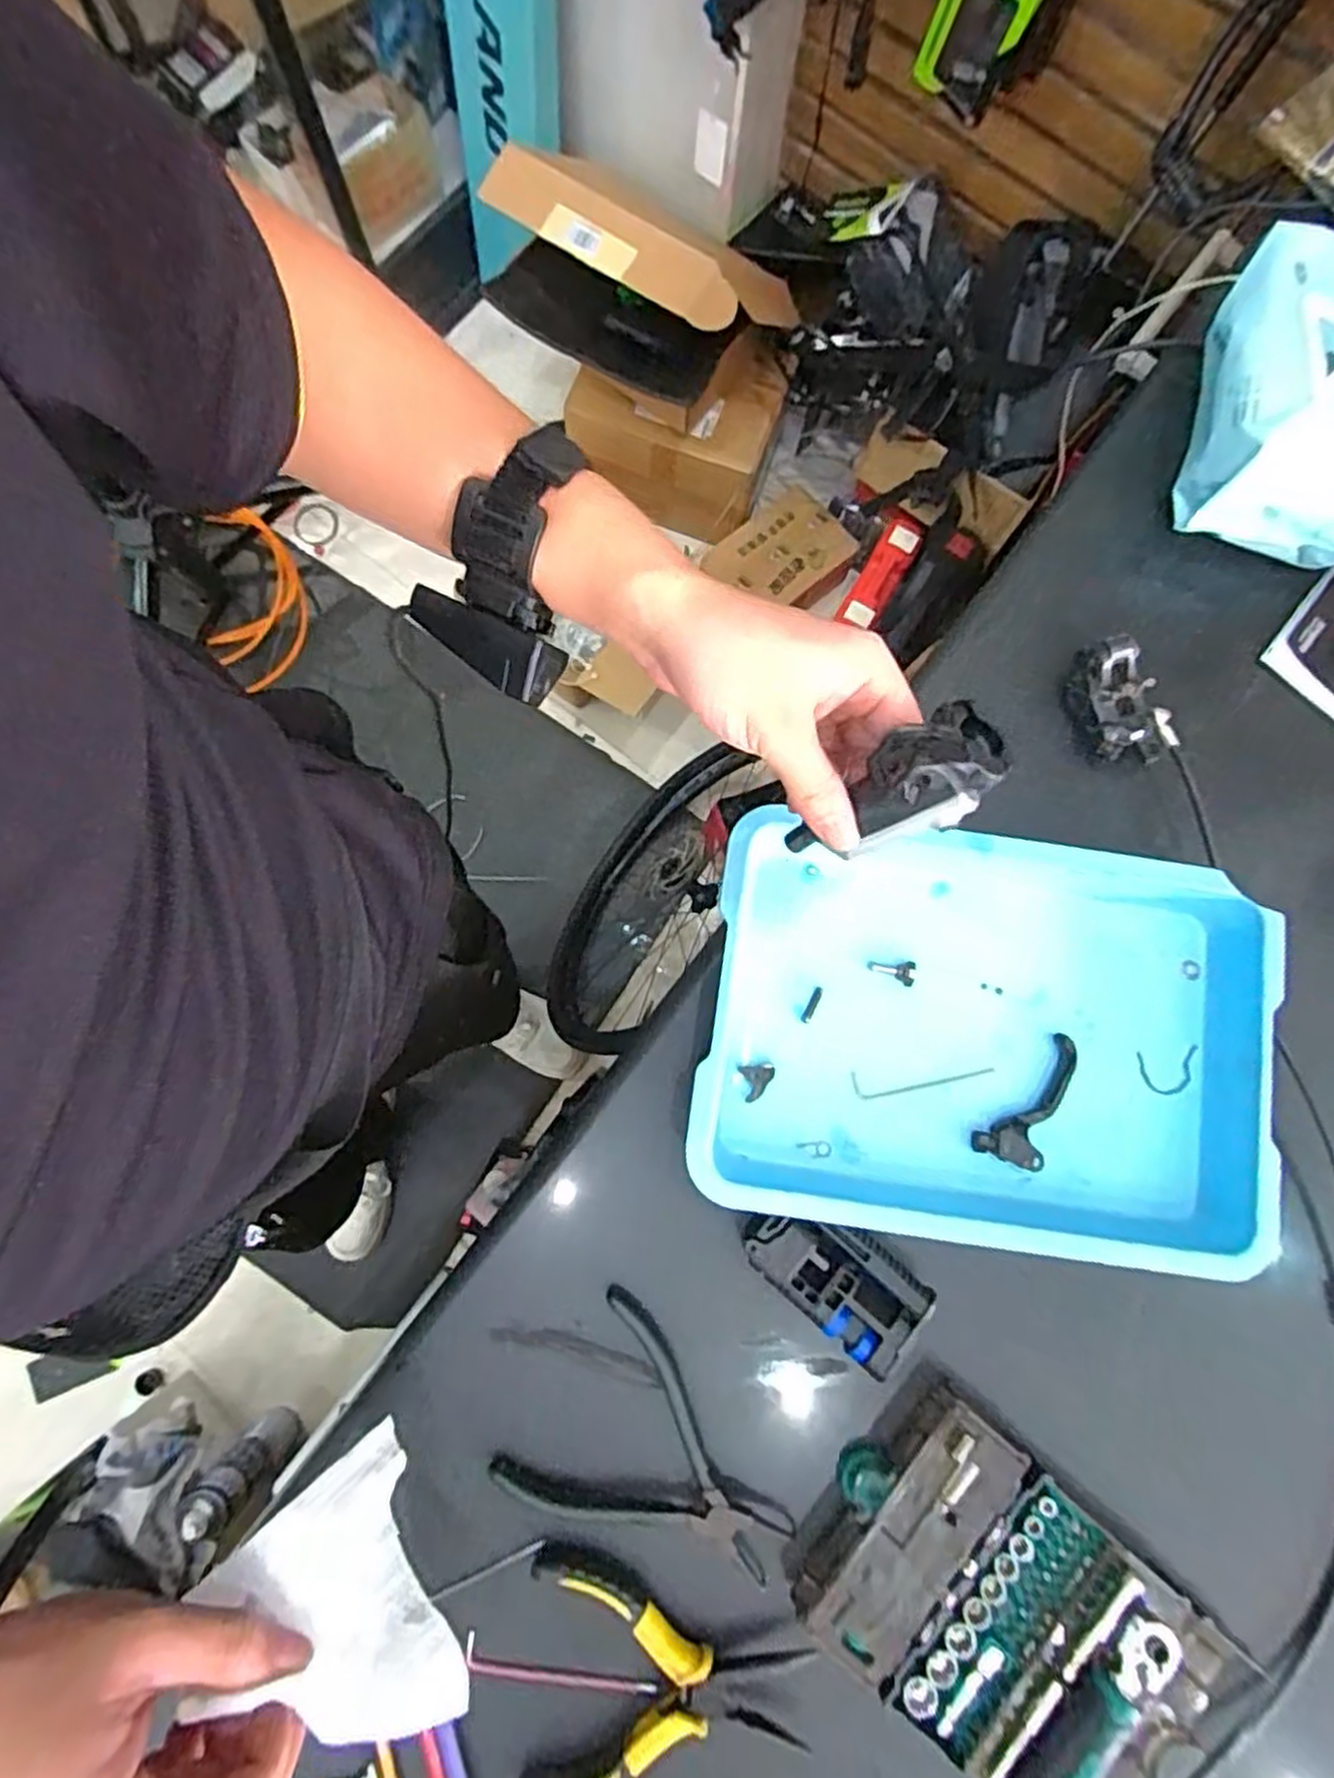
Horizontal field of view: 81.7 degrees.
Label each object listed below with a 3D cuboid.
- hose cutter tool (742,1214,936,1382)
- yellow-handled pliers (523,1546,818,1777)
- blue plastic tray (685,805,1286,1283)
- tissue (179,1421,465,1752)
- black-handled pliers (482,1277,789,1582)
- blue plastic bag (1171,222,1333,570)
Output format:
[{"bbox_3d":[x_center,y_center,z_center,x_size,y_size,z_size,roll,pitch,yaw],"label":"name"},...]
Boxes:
[{"bbox_3d":[0.092,0.212,0.428,0.099,0.026,0.052,38,81,7],"label":"hose cutter tool"},{"bbox_3d":[-0.001,0.407,0.393,0.137,0.011,0.107,2,79,0],"label":"yellow-handled pliers"},{"bbox_3d":[0.183,0.085,0.447,0.314,0.047,0.219,8,79,2],"label":"blue plastic tray"},{"bbox_3d":[-0.140,0.323,0.333,0.053,0.090,0.123,-26,80,-5],"label":"tissue"},{"bbox_3d":[-0.003,0.312,0.416,0.147,0.011,0.112,37,81,7],"label":"black-handled pliers"},{"bbox_3d":[0.388,-0.314,0.483,0.111,0.104,0.207,4,81,-2],"label":"blue plastic bag"}]

